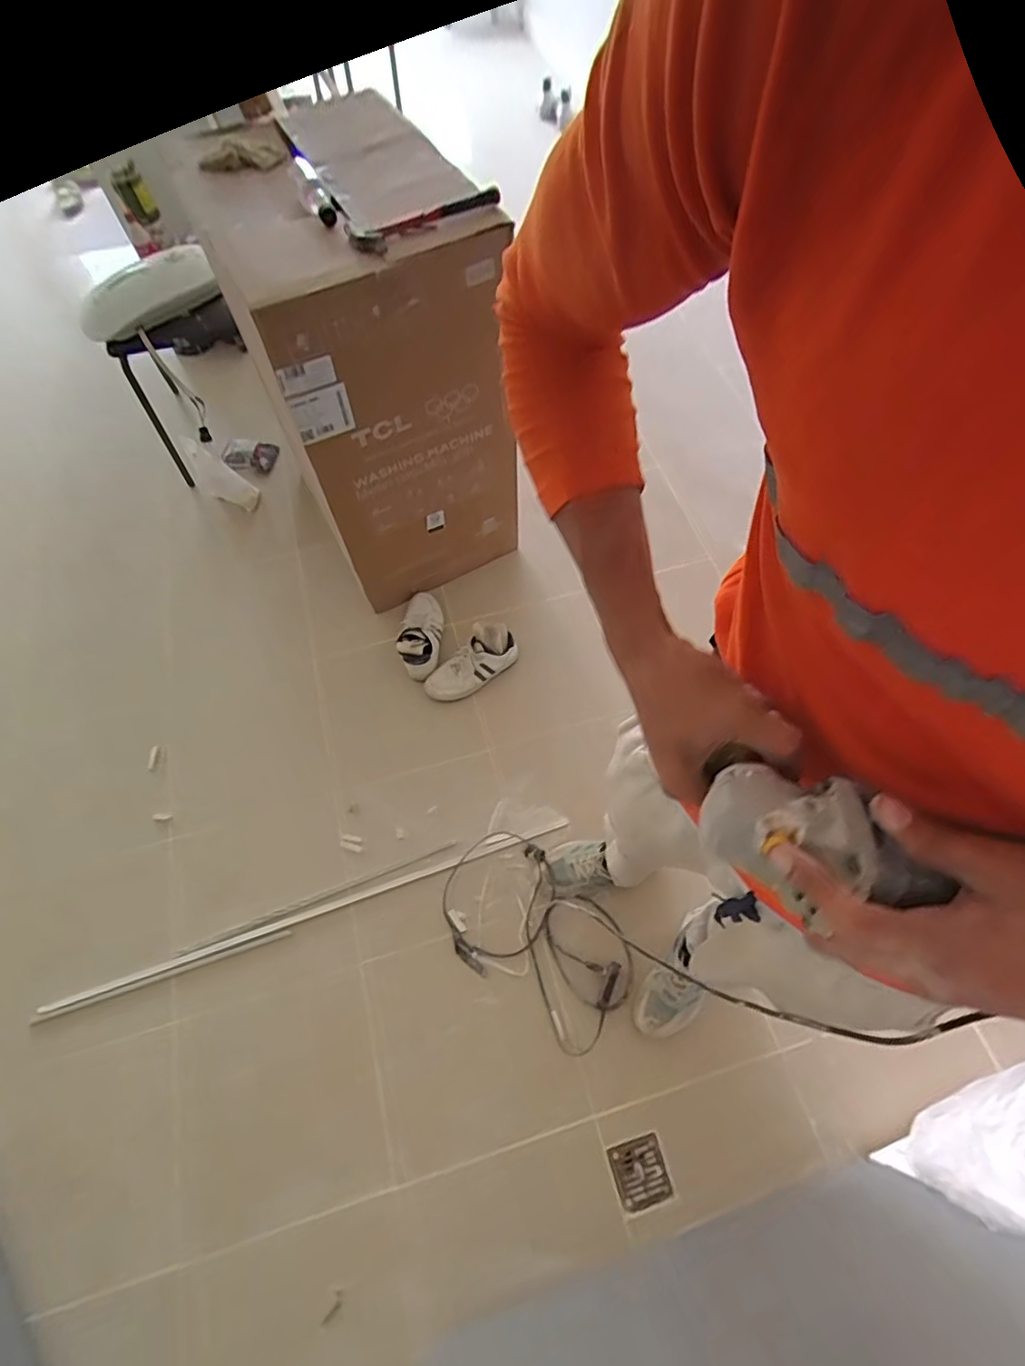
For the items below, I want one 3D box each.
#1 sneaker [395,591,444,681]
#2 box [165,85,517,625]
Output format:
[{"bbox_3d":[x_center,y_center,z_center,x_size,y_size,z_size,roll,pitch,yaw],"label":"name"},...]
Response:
[{"bbox_3d":[-0.269,-0.160,1.752,0.119,0.101,0.309,-2,49,1],"label":"sneaker"},{"bbox_3d":[-0.340,-0.752,1.563,0.522,0.946,0.603,-26,67,-12],"label":"box"}]

